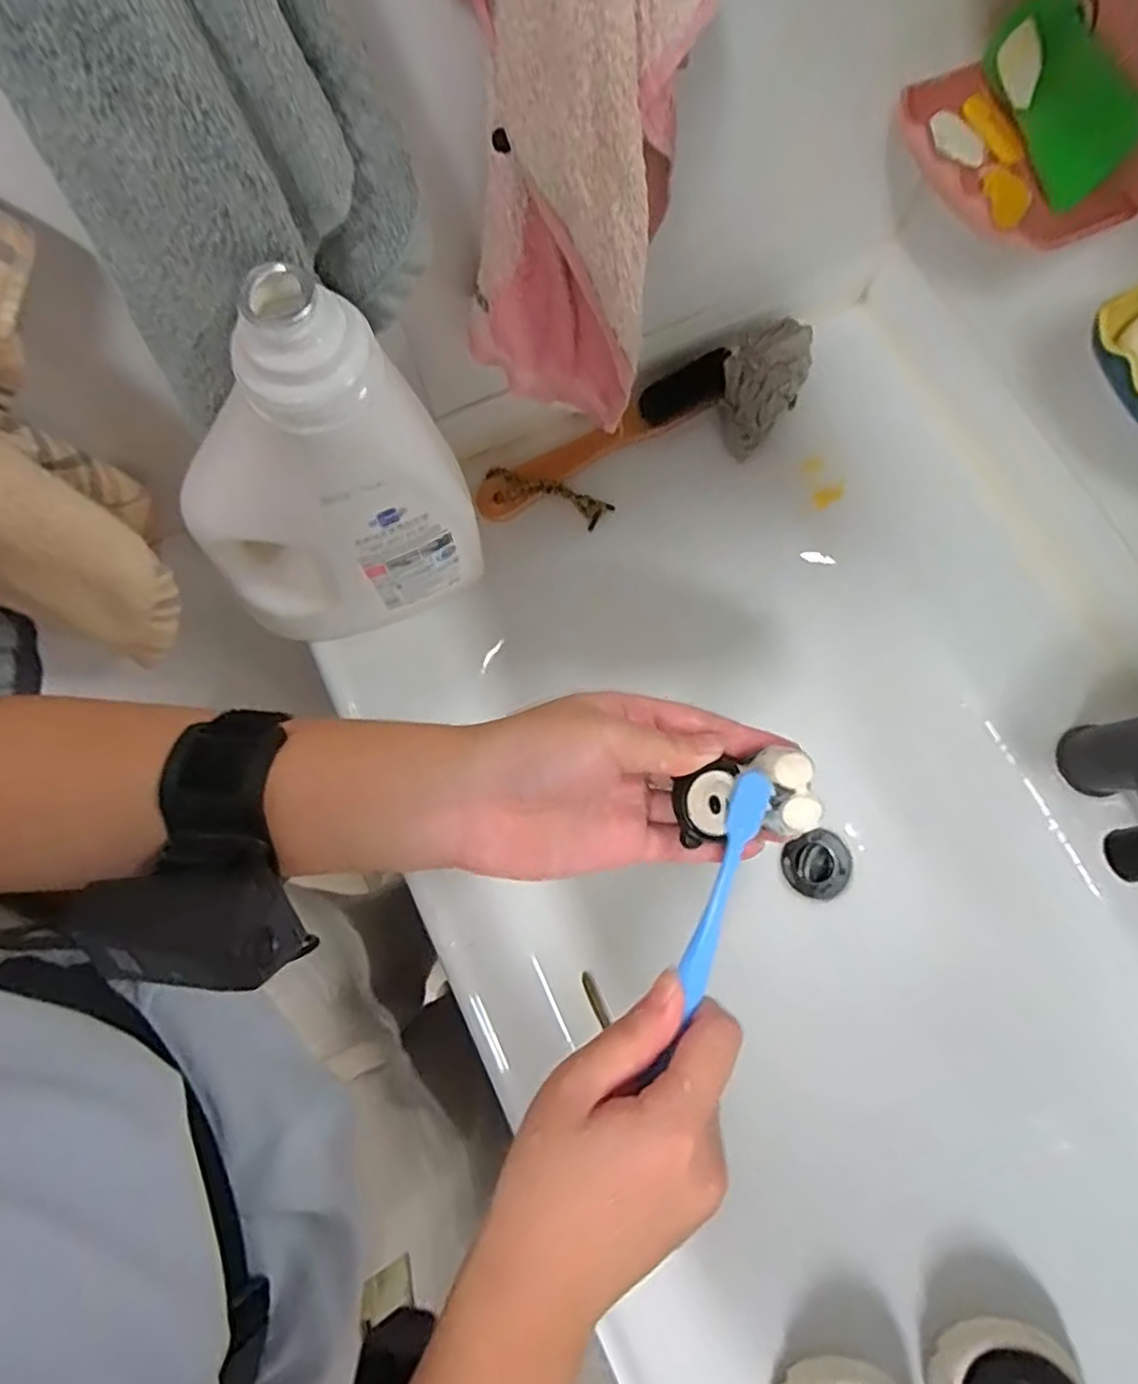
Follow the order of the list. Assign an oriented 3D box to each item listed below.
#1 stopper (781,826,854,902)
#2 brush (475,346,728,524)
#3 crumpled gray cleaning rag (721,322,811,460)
[{"bbox_3d":[0.221,0.154,0.610,0.057,0.018,0.057,-2,81,11],"label":"stopper"},{"bbox_3d":[0.026,-0.191,0.517,0.208,0.032,0.035,-28,78,-6],"label":"brush"},{"bbox_3d":[0.145,-0.231,0.524,0.057,0.042,0.103,18,77,5],"label":"crumpled gray cleaning rag"}]

